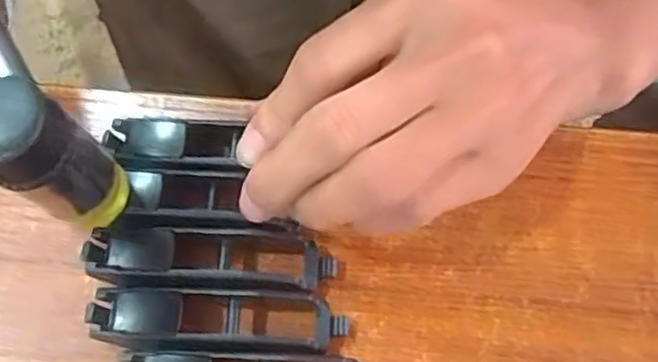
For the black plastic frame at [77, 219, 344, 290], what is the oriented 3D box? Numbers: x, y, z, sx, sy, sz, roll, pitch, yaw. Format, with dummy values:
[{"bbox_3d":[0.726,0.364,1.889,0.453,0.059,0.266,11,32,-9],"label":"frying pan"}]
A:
[{"bbox_3d":[-0.037,0.024,0.213,0.075,0.017,0.018,1,68,0],"label":"black plastic frame"}]

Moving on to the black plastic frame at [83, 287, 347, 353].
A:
[{"bbox_3d":[-0.033,0.043,0.205,0.076,0.016,0.016,1,68,1],"label":"black plastic frame"}]

